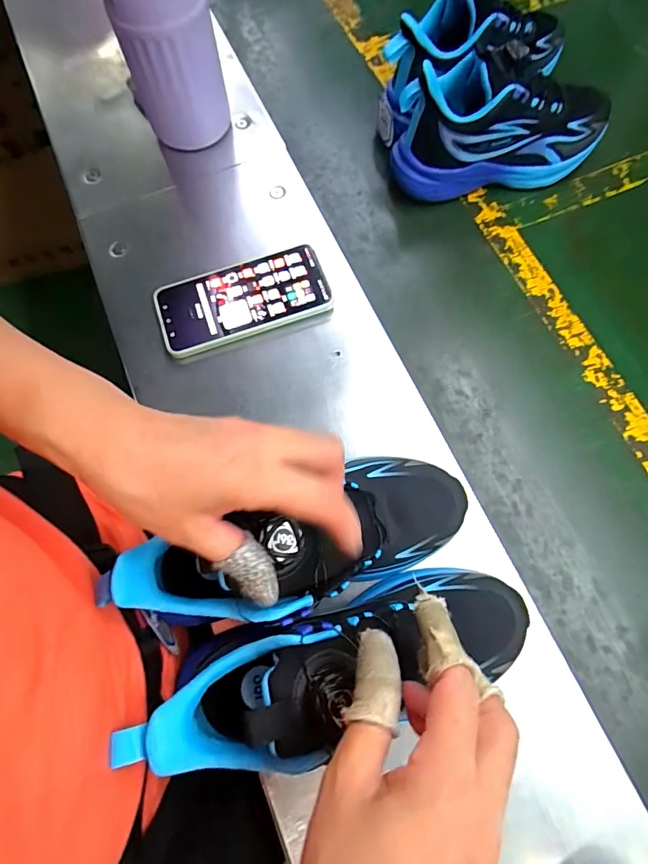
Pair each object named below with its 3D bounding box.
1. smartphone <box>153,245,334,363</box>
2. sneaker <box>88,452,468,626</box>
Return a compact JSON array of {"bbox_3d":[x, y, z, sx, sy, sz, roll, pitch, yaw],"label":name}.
[{"bbox_3d":[-0.077,-0.123,0.417,0.158,0.015,0.076,-18,74,-3],"label":"smartphone"},{"bbox_3d":[-0.014,0.074,0.295,0.238,0.104,0.080,-12,72,-21],"label":"sneaker"}]

